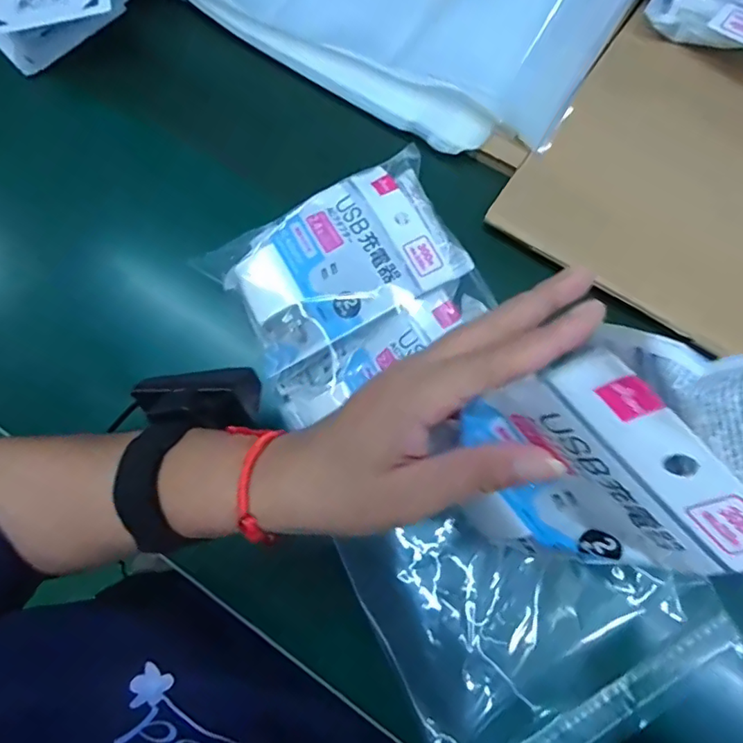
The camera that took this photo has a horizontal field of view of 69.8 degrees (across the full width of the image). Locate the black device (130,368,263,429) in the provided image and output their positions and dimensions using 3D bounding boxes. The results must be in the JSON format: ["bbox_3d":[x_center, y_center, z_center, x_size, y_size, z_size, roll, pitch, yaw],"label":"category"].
[{"bbox_3d":[-0.102,0.015,0.307,0.070,0.031,0.032,-5,74,1],"label":"black device"}]

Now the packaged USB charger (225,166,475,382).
[{"bbox_3d":[-0.018,-0.069,0.352,0.146,0.042,0.095,-28,78,-8],"label":"packaged USB charger"}]

